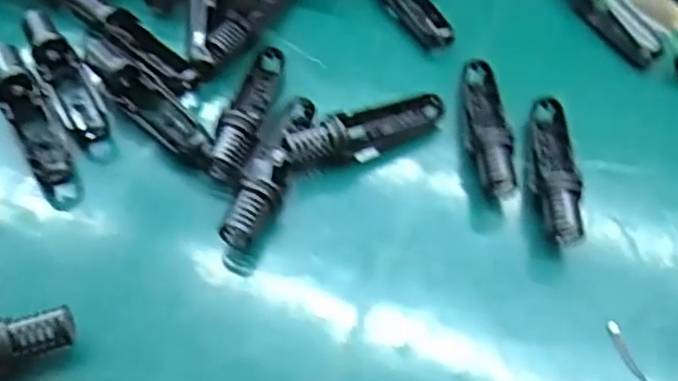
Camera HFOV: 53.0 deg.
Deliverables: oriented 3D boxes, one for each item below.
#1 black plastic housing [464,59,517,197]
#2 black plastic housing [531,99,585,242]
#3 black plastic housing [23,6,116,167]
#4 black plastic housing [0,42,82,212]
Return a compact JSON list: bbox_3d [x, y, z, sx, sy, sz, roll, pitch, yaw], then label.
[{"bbox_3d":[0.106,-0.046,0.487,0.030,0.033,0.126,0,54,-3],"label":"black plastic housing"},{"bbox_3d":[0.150,-0.017,0.469,0.027,0.031,0.124,7,54,2],"label":"black plastic housing"},{"bbox_3d":[-0.192,-0.076,0.486,0.032,0.025,0.128,-25,75,-20],"label":"black plastic housing"},{"bbox_3d":[-0.208,-0.047,0.462,0.029,0.025,0.129,-29,69,-12],"label":"black plastic housing"}]

